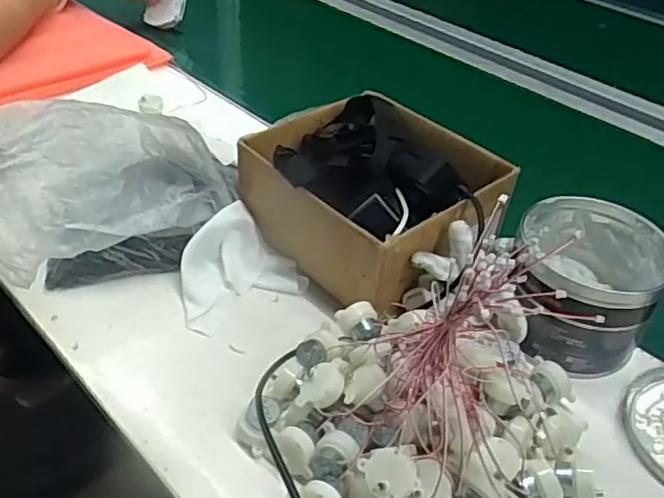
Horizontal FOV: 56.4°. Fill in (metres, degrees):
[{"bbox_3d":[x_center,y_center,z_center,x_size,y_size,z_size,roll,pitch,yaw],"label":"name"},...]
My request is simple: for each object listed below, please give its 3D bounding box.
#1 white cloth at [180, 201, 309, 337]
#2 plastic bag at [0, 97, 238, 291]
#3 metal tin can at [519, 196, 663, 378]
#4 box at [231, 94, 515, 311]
[{"bbox_3d":[-0.095,0.016,0.581,0.112,0.049,0.094,-26,49,-34],"label":"white cloth"},{"bbox_3d":[-0.221,-0.060,0.605,0.229,0.113,0.168,-17,44,-26],"label":"plastic bag"},{"bbox_3d":[0.220,0.028,0.541,0.120,0.094,0.134,12,39,6],"label":"metal tin can"},{"bbox_3d":[0.037,-0.043,0.612,0.209,0.127,0.184,34,46,29],"label":"box"}]

